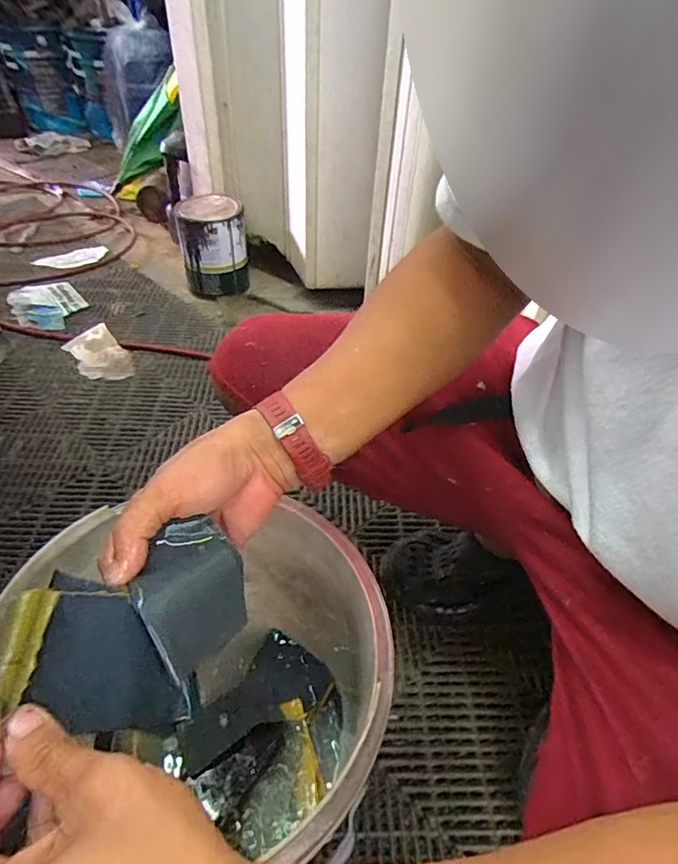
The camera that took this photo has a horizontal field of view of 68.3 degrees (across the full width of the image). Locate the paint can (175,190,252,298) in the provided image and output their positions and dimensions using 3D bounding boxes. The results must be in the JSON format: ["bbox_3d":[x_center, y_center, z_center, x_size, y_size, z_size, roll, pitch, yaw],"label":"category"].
[{"bbox_3d":[-0.319,-0.472,1.271,0.160,0.203,0.161,-8,46,-13],"label":"paint can"}]

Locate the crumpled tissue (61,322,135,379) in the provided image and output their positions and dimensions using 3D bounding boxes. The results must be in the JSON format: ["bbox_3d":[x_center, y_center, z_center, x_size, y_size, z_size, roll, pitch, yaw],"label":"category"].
[{"bbox_3d":[-0.512,-0.169,1.065,0.098,0.024,0.188,-29,54,-29],"label":"crumpled tissue"}]

